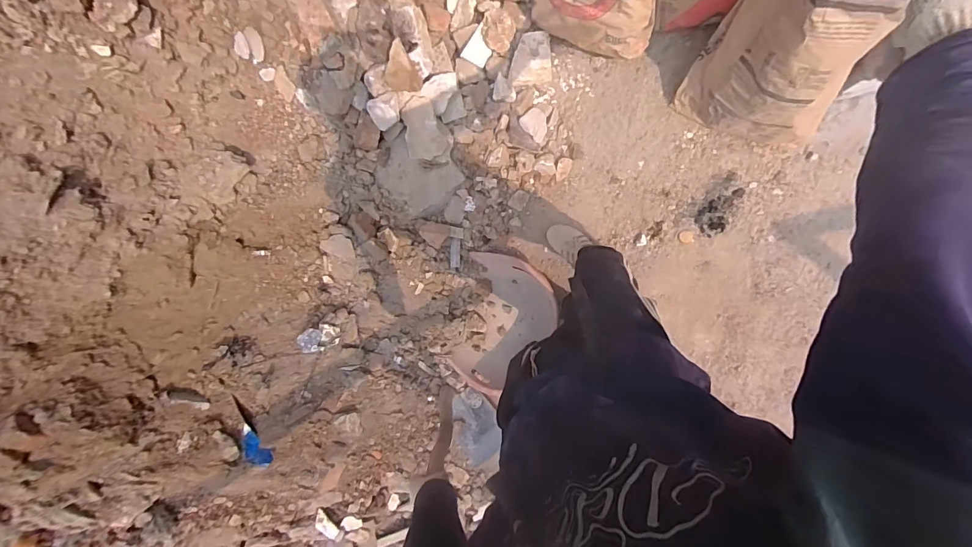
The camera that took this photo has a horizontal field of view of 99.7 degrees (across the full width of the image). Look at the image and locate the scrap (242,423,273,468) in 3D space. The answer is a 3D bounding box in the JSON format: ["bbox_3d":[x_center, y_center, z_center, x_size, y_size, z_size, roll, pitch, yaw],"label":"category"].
[{"bbox_3d":[-0.729,0.554,1.300,0.056,0.055,0.132,-32,90,5],"label":"scrap"}]

